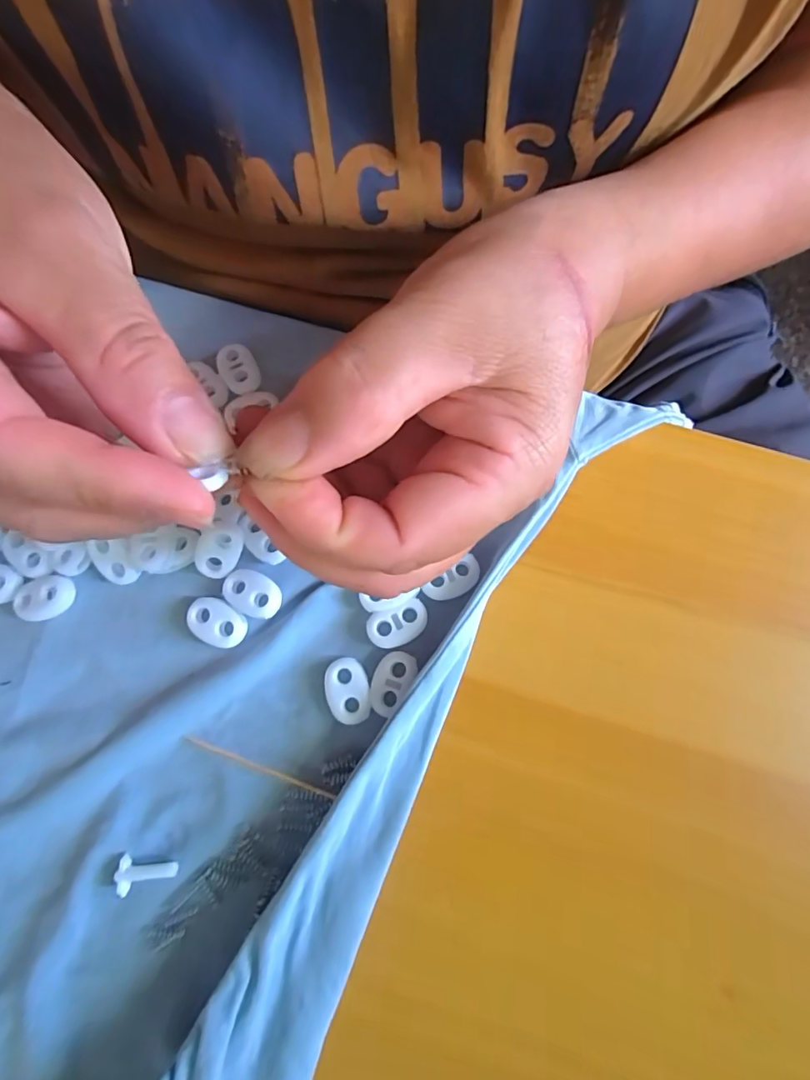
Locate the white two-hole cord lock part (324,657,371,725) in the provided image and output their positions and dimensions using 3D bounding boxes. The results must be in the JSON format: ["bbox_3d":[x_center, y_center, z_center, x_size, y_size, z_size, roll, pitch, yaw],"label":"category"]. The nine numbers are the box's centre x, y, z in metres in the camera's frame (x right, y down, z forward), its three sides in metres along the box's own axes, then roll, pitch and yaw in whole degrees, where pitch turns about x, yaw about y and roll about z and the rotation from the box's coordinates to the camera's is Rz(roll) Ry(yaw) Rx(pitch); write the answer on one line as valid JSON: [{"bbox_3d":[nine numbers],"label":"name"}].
[{"bbox_3d":[-0.020,0.053,0.182,0.015,0.005,0.022,-13,78,-3],"label":"white two-hole cord lock part"}]

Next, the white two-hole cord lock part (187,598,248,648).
[{"bbox_3d":[-0.068,0.030,0.186,0.022,0.004,0.015,32,80,6],"label":"white two-hole cord lock part"}]

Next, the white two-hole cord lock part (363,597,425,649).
[{"bbox_3d":[-0.003,0.030,0.184,0.022,0.004,0.014,-17,79,-4],"label":"white two-hole cord lock part"}]

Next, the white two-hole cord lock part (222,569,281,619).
[{"bbox_3d":[-0.055,0.019,0.187,0.022,0.004,0.015,24,79,5],"label":"white two-hole cord lock part"}]

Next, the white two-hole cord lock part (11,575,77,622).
[{"bbox_3d":[-0.130,0.021,0.188,0.021,0.007,0.015,-8,78,-2],"label":"white two-hole cord lock part"}]

